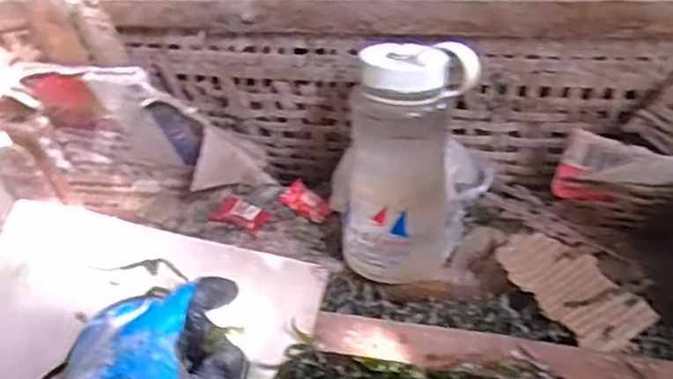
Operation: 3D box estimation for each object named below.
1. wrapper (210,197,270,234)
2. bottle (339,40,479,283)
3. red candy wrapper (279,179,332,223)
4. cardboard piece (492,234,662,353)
[{"bbox_3d":[-0.093,0.025,0.675,0.047,0.026,0.034,13,44,21],"label":"wrapper"},{"bbox_3d":[0.057,-0.022,0.578,0.096,0.201,0.093,10,17,10],"label":"bottle"},{"bbox_3d":[-0.026,0.014,0.682,0.052,0.016,0.027,26,50,32],"label":"red candy wrapper"},{"bbox_3d":[0.179,0.075,0.531,0.071,0.015,0.120,-15,38,-23],"label":"cardboard piece"}]

